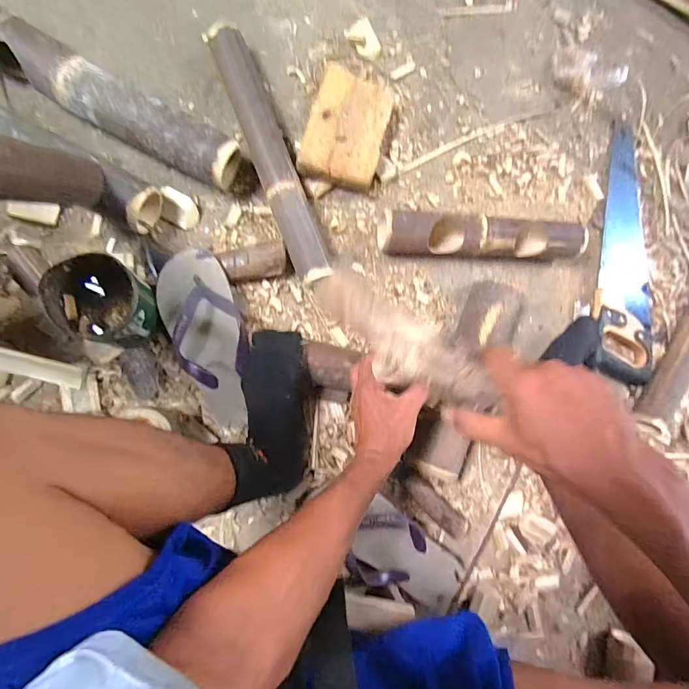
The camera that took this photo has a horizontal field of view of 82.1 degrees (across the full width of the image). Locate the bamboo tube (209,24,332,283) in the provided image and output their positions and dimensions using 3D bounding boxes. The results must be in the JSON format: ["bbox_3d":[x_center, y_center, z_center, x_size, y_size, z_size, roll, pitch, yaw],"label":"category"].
[{"bbox_3d":[-0.103,-0.268,0.575,0.058,0.048,0.371,-22,91,-9],"label":"bamboo tube"}]

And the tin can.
[{"bbox_3d":[-0.306,-0.053,0.516,0.108,0.113,0.100,0,87,-9],"label":"tin can"}]

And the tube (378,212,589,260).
[{"bbox_3d":[0.216,-0.165,0.616,0.317,0.062,0.055,1,87,-9],"label":"tube"}]

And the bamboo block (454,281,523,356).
[{"bbox_3d":[0.234,-0.033,0.623,0.091,0.060,0.112,19,85,-7],"label":"bamboo block"}]

